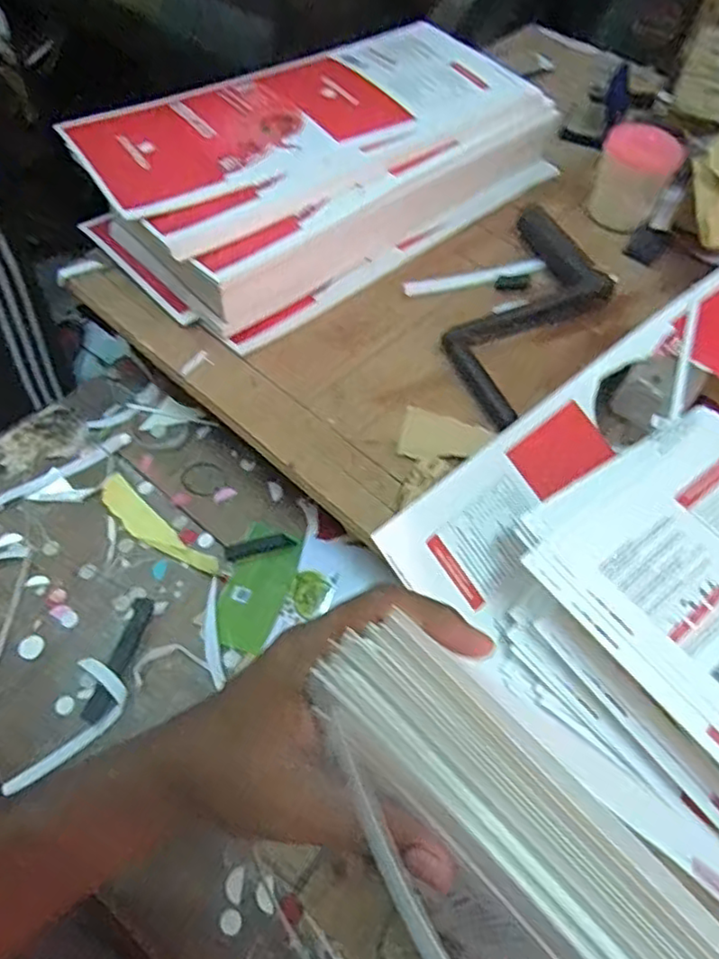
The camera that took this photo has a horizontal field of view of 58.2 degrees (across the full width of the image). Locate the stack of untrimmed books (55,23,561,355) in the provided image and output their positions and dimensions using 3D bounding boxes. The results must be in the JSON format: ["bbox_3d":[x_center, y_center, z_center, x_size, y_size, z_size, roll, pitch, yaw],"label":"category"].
[{"bbox_3d":[-0.036,-0.299,0.596,0.406,0.081,0.241,-34,64,-22],"label":"stack of untrimmed books"}]

